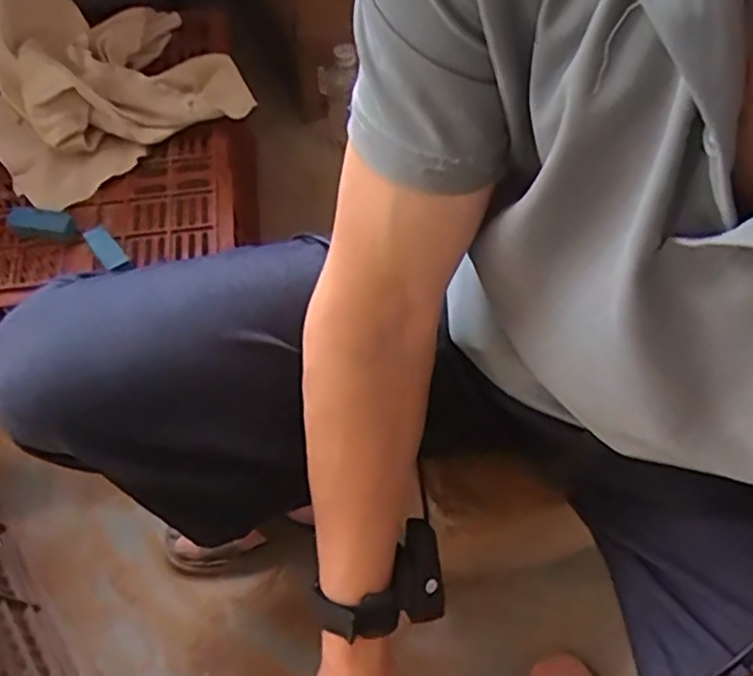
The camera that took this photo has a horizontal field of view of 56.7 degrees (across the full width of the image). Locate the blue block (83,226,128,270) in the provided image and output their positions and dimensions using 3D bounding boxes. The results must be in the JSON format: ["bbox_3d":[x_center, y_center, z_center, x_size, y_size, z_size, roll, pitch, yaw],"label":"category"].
[{"bbox_3d":[-0.292,-0.098,0.753,0.025,0.007,0.053,-32,74,-29],"label":"blue block"}]

